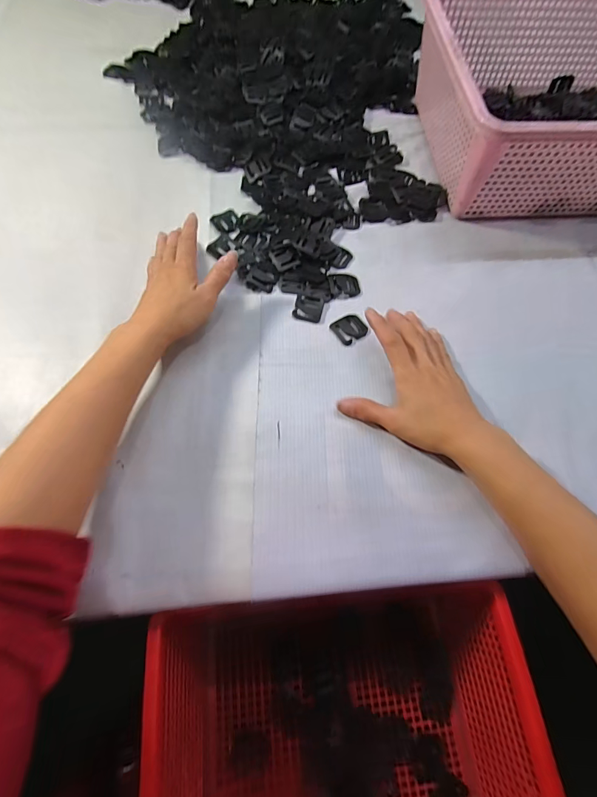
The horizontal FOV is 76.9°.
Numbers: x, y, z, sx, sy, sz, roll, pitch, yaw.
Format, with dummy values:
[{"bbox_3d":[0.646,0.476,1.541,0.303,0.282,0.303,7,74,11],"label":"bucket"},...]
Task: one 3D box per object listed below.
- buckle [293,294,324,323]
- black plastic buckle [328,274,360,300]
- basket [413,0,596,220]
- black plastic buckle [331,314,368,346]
[{"bbox_3d":[0.011,-0.098,0.407,0.031,0.004,0.032,13,67,5],"label":"buckle"},{"bbox_3d":[0.051,-0.127,0.420,0.034,0.005,0.032,-11,67,-6],"label":"black plastic buckle"},{"bbox_3d":[0.339,-0.376,0.470,0.372,0.123,0.310,-4,67,-2],"label":"basket"},{"bbox_3d":[0.054,-0.074,0.398,0.032,0.004,0.030,-32,71,-14],"label":"black plastic buckle"}]

